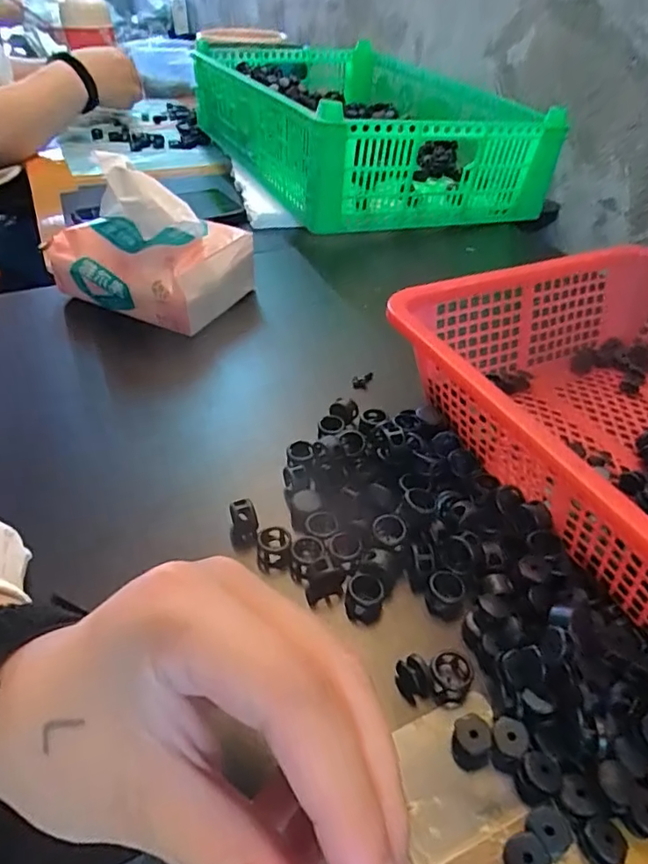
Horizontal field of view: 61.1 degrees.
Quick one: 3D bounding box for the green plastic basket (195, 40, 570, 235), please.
[{"bbox_3d":[0.036,-0.399,0.709,0.291,0.102,0.464,-15,44,-19],"label":"green plastic basket"}]

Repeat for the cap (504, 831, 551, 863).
[{"bbox_3d":[0.065,0.140,0.179,0.013,0.011,0.013,1,41,-1],"label":"cap"}]

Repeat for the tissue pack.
[{"bbox_3d":[-0.139,-0.150,0.431,0.138,0.099,0.093,17,43,16],"label":"tissue pack"}]

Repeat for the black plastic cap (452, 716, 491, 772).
[{"bbox_3d":[0.055,0.116,0.205,0.013,0.012,0.014,1,41,-1],"label":"black plastic cap"}]

